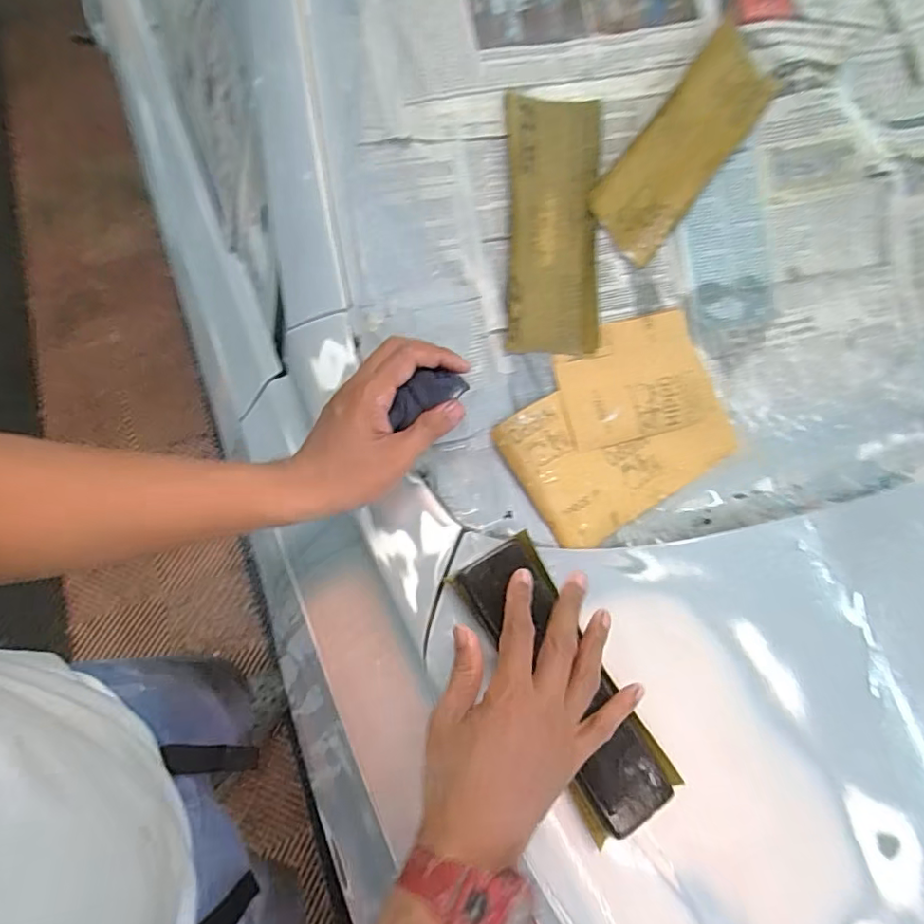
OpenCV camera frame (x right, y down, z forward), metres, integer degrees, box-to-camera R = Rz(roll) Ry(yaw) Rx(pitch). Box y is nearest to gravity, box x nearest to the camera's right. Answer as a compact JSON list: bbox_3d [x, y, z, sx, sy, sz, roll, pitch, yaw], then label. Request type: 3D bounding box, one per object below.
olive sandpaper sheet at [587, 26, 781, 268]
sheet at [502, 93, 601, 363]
[{"bbox_3d":[0.207,-0.295,0.531,0.081,0.008,0.213,38,89,-22],"label":"olive sandpaper sheet"},{"bbox_3d":[0.085,-0.218,0.524,0.086,0.012,0.229,-1,95,-9],"label":"sheet"}]

